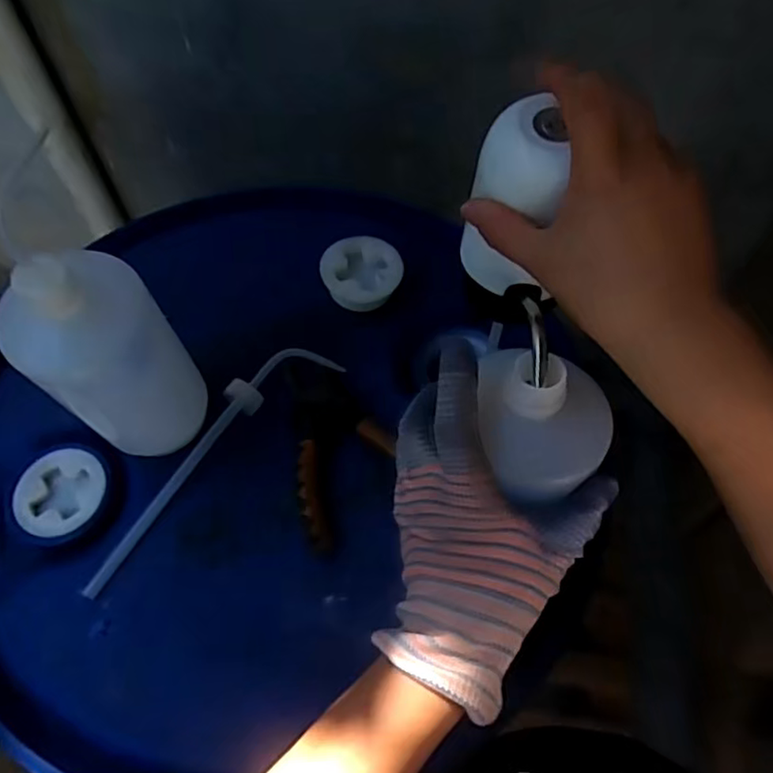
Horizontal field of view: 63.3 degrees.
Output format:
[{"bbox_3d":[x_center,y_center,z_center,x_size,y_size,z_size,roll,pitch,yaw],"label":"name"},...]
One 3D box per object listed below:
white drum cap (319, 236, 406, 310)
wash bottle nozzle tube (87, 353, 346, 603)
[{"bbox_3d":[-0.022,-0.104,0.573,0.071,0.018,0.070,0,62,0],"label":"white drum cap"},{"bbox_3d":[-0.146,0.052,0.503,0.053,0.027,0.252,41,69,19],"label":"wash bottle nozzle tube"}]

